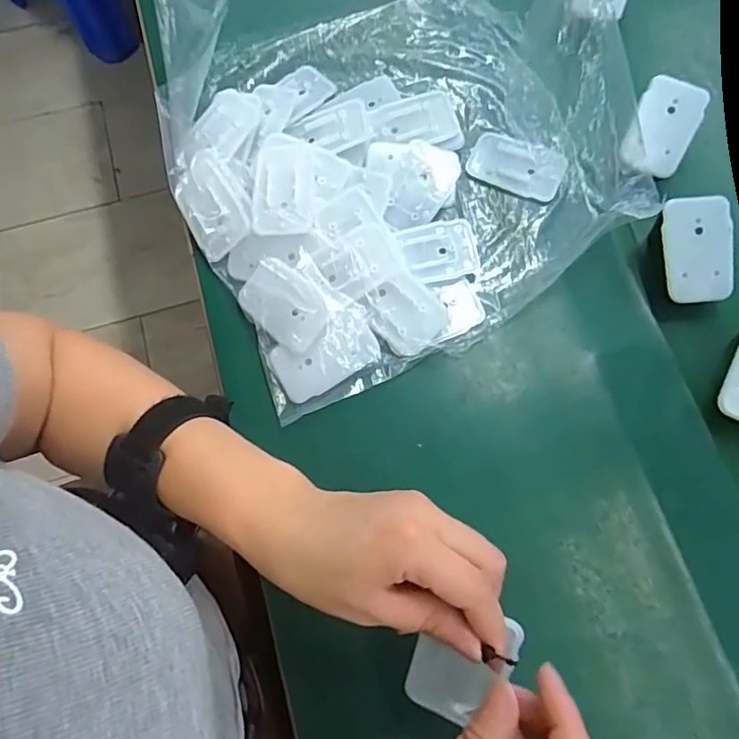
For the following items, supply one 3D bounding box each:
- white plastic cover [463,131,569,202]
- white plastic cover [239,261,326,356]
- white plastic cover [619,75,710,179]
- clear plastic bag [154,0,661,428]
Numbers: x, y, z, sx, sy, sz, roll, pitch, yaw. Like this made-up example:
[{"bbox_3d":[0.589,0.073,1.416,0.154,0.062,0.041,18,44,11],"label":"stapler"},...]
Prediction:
[{"bbox_3d":[0.111,-0.154,0.423,0.070,0.008,0.043,24,74,7],"label":"white plastic cover"},{"bbox_3d":[-0.058,-0.045,0.384,0.069,0.006,0.044,42,101,18],"label":"white plastic cover"},{"bbox_3d":[0.210,-0.174,0.402,0.041,0.006,0.067,24,96,11],"label":"white plastic cover"},{"bbox_3d":[0.003,-0.177,0.373,0.282,0.126,0.309,-26,75,-8],"label":"clear plastic bag"}]

